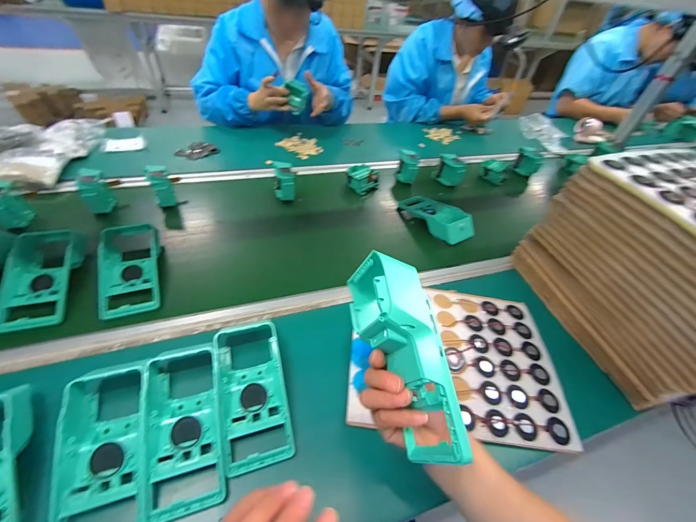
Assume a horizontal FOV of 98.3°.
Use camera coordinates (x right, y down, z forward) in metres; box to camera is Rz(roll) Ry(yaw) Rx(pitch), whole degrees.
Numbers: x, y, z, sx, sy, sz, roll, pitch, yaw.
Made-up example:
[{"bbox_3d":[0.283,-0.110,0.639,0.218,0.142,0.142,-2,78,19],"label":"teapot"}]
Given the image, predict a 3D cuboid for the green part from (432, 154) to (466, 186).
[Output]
[{"bbox_3d":[0.292,-0.259,0.859,0.038,0.072,0.081,-29,55,-31],"label":"green part"}]

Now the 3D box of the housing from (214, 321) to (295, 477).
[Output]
[{"bbox_3d":[-0.127,0.164,0.397,0.082,0.054,0.178,-10,48,-17],"label":"housing"}]

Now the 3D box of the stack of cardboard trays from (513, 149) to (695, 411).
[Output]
[{"bbox_3d":[0.501,0.019,0.482,0.200,0.254,0.323,-8,47,-15],"label":"stack of cardboard trays"}]

